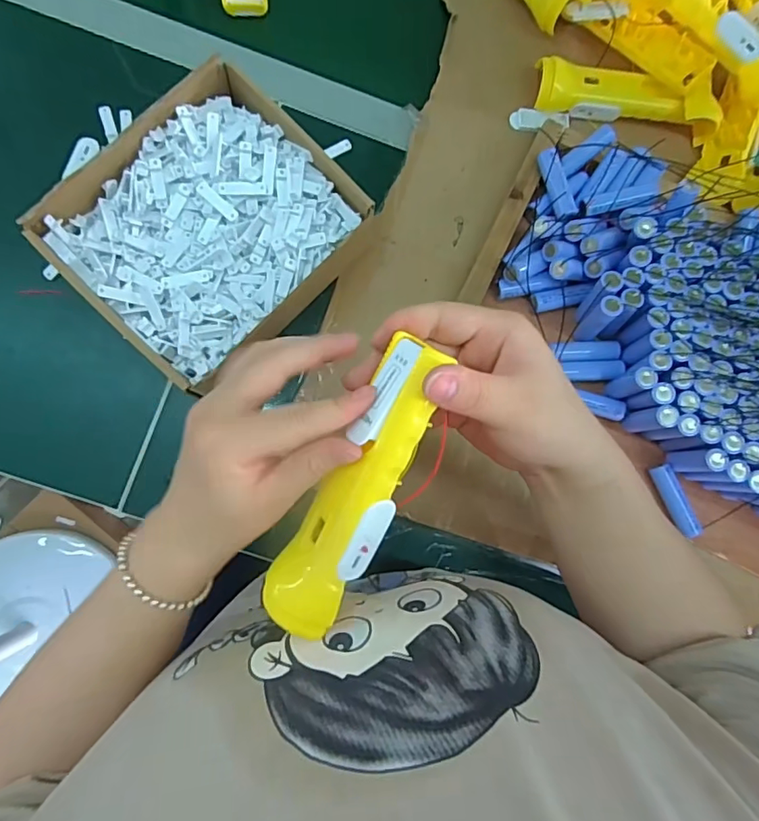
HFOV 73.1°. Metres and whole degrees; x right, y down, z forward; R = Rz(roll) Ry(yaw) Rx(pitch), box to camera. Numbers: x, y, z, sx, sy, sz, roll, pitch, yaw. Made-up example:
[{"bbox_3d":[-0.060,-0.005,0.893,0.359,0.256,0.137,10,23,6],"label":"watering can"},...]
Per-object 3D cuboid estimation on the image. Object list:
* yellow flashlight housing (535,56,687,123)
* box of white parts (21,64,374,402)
[{"bbox_3d":[0.223,-0.311,0.500,0.140,0.025,0.044,5,82,-5],"label":"yellow flashlight housing"},{"bbox_3d":[-0.139,-0.148,0.431,0.173,0.068,0.213,43,80,1],"label":"box of white parts"}]

